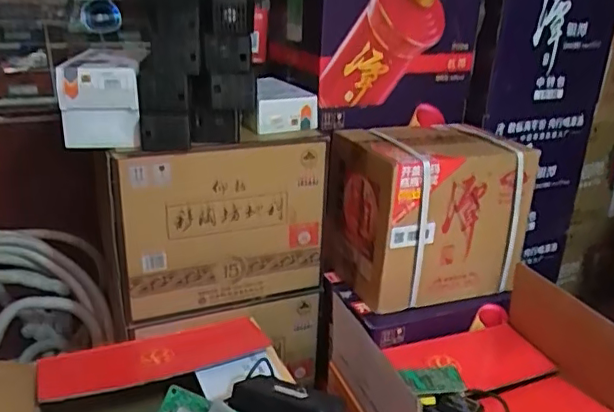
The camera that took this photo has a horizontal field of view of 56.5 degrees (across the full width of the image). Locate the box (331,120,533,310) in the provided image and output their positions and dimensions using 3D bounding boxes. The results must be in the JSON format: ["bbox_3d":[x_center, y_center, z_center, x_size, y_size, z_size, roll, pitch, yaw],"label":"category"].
[{"bbox_3d":[0.236,0.014,1.120,0.332,0.292,0.221,-8,25,-25],"label":"box"}]

